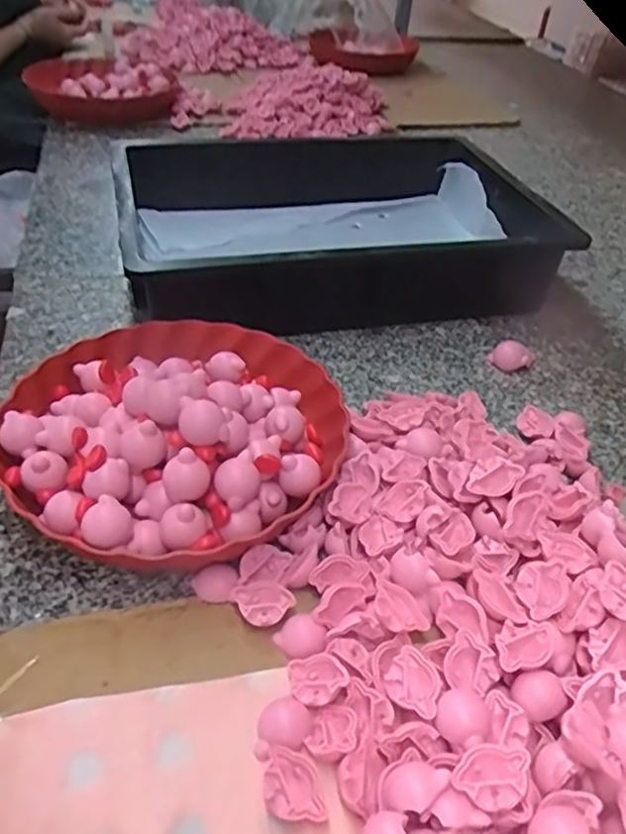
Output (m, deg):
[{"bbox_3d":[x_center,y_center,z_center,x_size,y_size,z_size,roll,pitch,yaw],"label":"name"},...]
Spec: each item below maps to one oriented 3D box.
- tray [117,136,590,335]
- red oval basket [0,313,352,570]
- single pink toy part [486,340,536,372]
[{"bbox_3d":[0.017,-0.210,0.736,0.432,0.098,0.331,-10,42,-15],"label":"tray"},{"bbox_3d":[-0.096,0.001,0.481,0.238,0.081,0.246,0,41,-4],"label":"red oval basket"},{"bbox_3d":[0.190,-0.059,0.628,0.042,0.020,0.028,14,42,12],"label":"single pink toy part"}]

